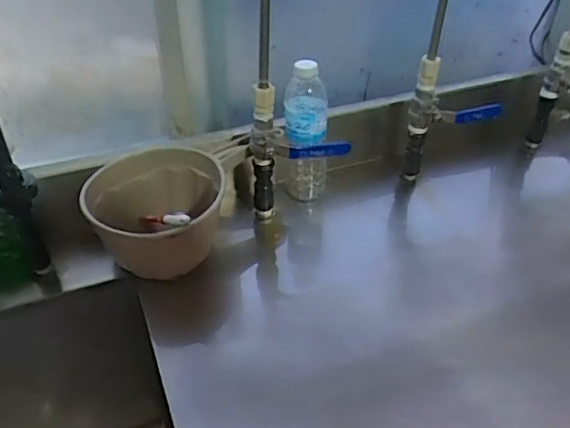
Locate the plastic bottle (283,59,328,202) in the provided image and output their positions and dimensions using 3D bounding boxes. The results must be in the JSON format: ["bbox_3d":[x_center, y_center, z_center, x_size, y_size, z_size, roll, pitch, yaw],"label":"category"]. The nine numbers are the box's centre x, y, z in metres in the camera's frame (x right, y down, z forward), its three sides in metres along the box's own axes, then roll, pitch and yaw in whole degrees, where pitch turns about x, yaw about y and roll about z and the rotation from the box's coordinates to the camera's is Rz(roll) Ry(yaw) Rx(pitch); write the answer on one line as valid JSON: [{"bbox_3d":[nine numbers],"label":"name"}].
[{"bbox_3d":[0.032,-0.120,0.803,0.063,0.204,0.073,4,39,4],"label":"plastic bottle"}]

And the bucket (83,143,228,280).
[{"bbox_3d":[-0.163,-0.001,0.730,0.170,0.103,0.164,0,39,0],"label":"bucket"}]

